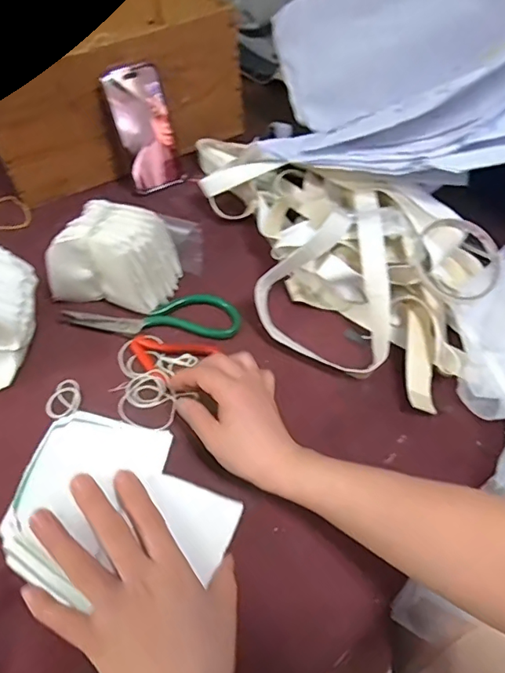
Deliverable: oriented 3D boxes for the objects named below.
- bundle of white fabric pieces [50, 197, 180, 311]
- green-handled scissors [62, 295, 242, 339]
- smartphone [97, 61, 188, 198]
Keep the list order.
[{"bbox_3d":[-0.150,-0.084,0.545,0.120,0.087,0.081,11,54,11],"label":"bundle of white fabric pieces"},{"bbox_3d":[-0.109,-0.024,0.542,0.191,0.016,0.045,2,53,5],"label":"green-handled scissors"},{"bbox_3d":[-0.135,-0.262,0.645,0.069,0.149,0.006,-24,38,-14],"label":"smartphone"}]

